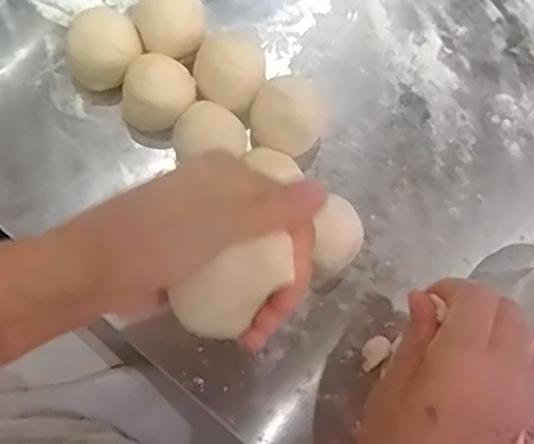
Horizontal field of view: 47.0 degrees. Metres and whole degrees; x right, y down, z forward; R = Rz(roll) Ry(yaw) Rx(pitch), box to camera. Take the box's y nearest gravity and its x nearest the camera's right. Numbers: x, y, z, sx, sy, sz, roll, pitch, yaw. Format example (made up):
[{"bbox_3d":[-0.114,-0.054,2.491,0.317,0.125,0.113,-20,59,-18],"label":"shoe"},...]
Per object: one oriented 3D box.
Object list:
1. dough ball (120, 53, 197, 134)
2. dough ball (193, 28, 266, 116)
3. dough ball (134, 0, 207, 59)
[{"bbox_3d":[-0.078,-0.085,0.434,0.046,0.057,0.047,0,80,-2],"label":"dough ball"},{"bbox_3d":[-0.026,-0.103,0.437,0.047,0.053,0.044,0,80,-2],"label":"dough ball"},{"bbox_3d":[-0.067,-0.139,0.443,0.046,0.051,0.041,-14,80,-4],"label":"dough ball"}]

